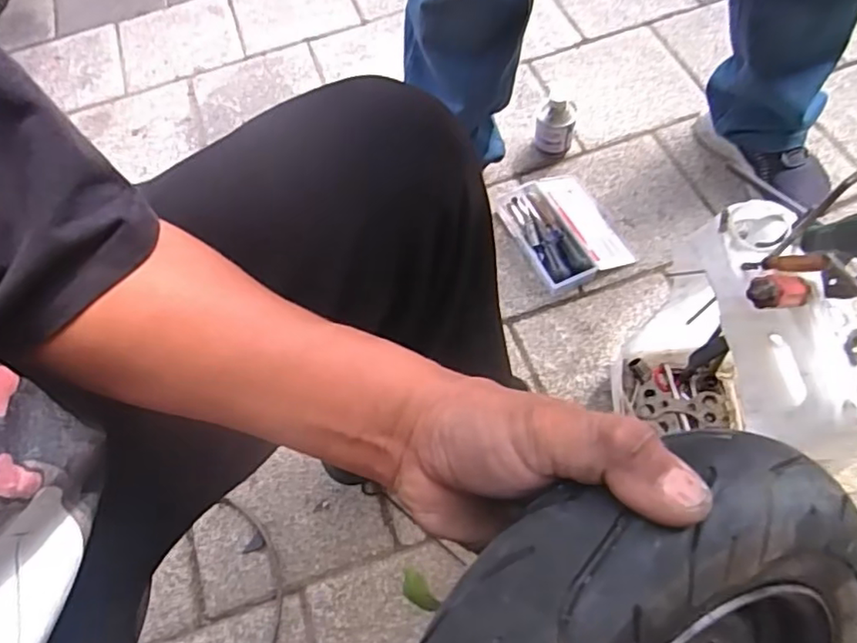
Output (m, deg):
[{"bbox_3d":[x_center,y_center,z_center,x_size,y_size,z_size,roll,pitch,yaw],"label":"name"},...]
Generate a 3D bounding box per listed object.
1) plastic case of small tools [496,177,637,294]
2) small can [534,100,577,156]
[{"bbox_3d":[0.210,-0.147,0.920,0.148,0.039,0.195,-25,64,-7],"label":"plastic case of small tools"},{"bbox_3d":[0.210,-0.320,0.983,0.065,0.096,0.057,8,64,10],"label":"small can"}]

